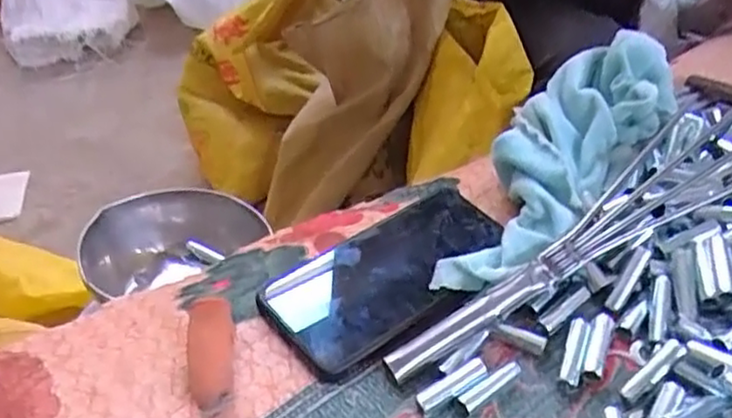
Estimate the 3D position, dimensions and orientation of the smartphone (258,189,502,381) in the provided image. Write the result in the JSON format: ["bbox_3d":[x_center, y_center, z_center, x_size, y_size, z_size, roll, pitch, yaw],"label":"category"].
[{"bbox_3d":[0.019,0.038,0.427,0.161,0.014,0.087,-27,46,-27],"label":"smartphone"}]

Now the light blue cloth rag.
[{"bbox_3d":[0.131,-0.042,0.465,0.083,0.054,0.260,28,48,30],"label":"light blue cloth rag"}]

